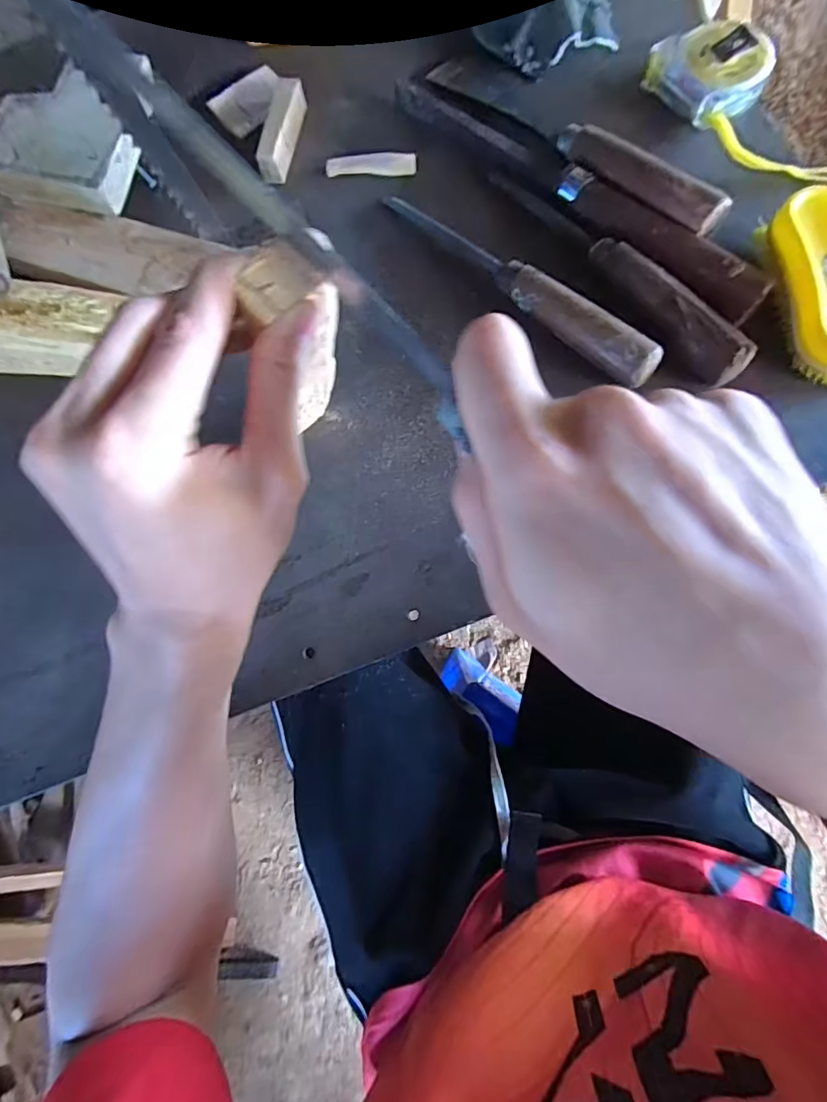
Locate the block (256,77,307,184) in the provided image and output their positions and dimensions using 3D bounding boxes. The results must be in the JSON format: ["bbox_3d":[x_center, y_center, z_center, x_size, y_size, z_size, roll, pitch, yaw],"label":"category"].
[{"bbox_3d":[-0.102,-0.329,0.389,0.019,0.022,0.082,10,78,8],"label":"block"}]

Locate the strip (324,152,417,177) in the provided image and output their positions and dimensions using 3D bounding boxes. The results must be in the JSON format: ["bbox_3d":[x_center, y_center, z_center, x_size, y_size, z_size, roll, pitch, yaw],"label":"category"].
[{"bbox_3d":[-0.033,-0.301,0.390,0.069,0.005,0.017,-1,77,6],"label":"strip"}]

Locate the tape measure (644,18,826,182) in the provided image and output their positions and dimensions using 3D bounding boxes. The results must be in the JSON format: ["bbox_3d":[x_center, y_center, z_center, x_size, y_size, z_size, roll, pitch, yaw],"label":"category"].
[{"bbox_3d":[0.243,-0.309,0.355,0.054,0.027,0.170,-36,76,-3],"label":"tape measure"}]

